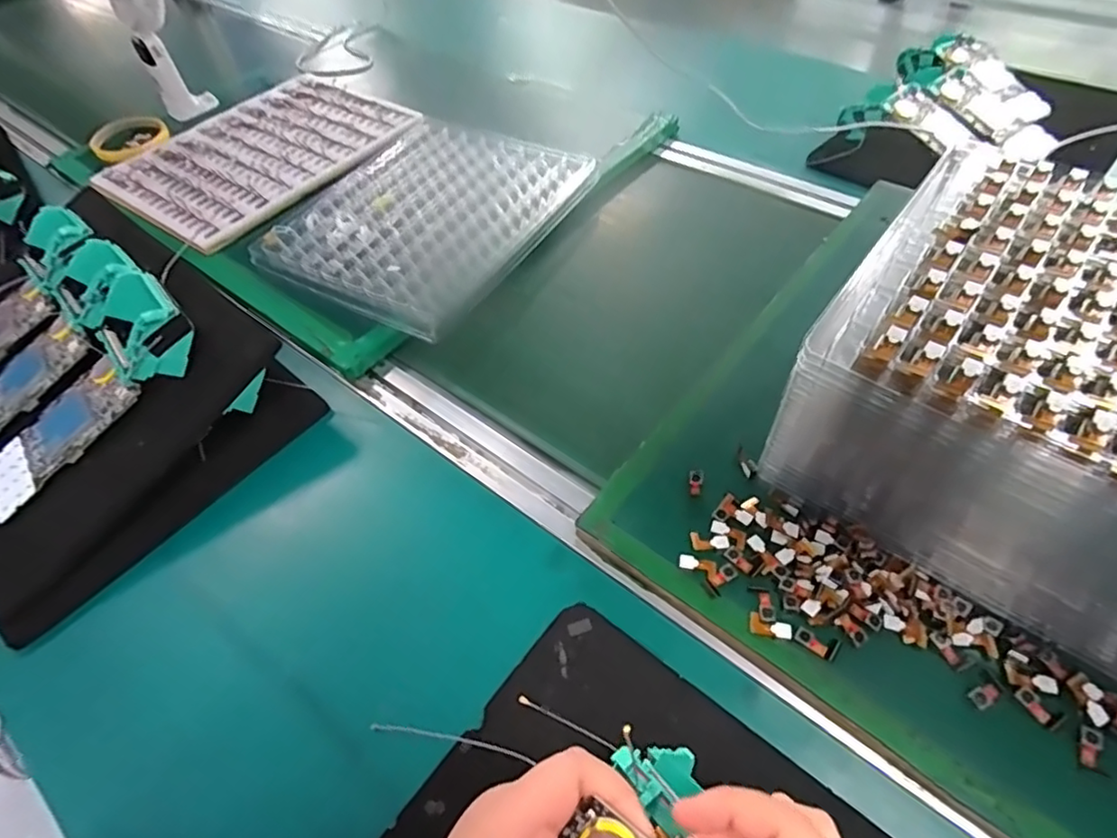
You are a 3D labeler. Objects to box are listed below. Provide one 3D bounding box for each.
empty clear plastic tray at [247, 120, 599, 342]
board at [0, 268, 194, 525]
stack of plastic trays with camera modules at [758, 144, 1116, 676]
[{"bbox_3d":[-0.136,-0.214,0.611,0.255,0.020,0.285,24,56,22],"label":"empty clear plastic tray"},{"bbox_3d":[-0.345,-0.020,0.437,0.192,0.039,0.077,-45,57,4],"label":"board"},{"bbox_3d":[0.299,-0.001,0.332,0.277,0.141,0.199,29,57,24],"label":"stack of plastic trays with camera modules"}]

